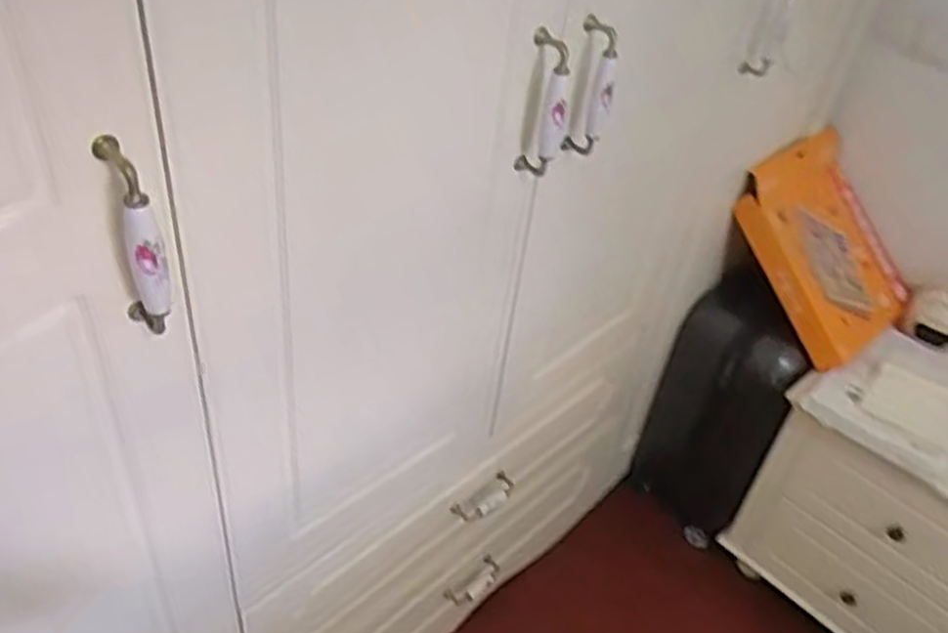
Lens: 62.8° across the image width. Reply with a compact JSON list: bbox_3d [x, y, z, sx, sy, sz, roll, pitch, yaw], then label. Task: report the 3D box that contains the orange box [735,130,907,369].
[{"bbox_3d":[0.614,-0.124,1.354,0.307,0.367,0.051,-29,8,-29],"label":"orange box"}]

